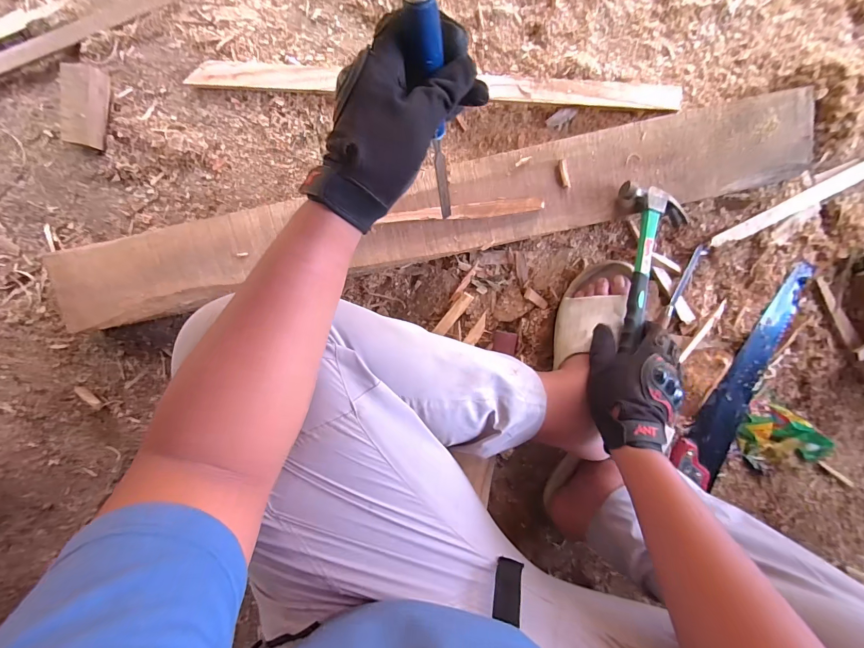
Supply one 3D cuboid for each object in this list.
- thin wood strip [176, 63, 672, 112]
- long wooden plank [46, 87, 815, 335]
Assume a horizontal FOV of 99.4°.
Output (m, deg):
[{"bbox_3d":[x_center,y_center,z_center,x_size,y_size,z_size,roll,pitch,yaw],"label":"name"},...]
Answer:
[{"bbox_3d":[0.010,-0.356,0.546,0.715,0.016,0.042,2,97,-1],"label":"thin wood strip"},{"bbox_3d":[0.003,-0.154,0.513,1.048,0.031,0.116,-12,97,0],"label":"long wooden plank"}]

